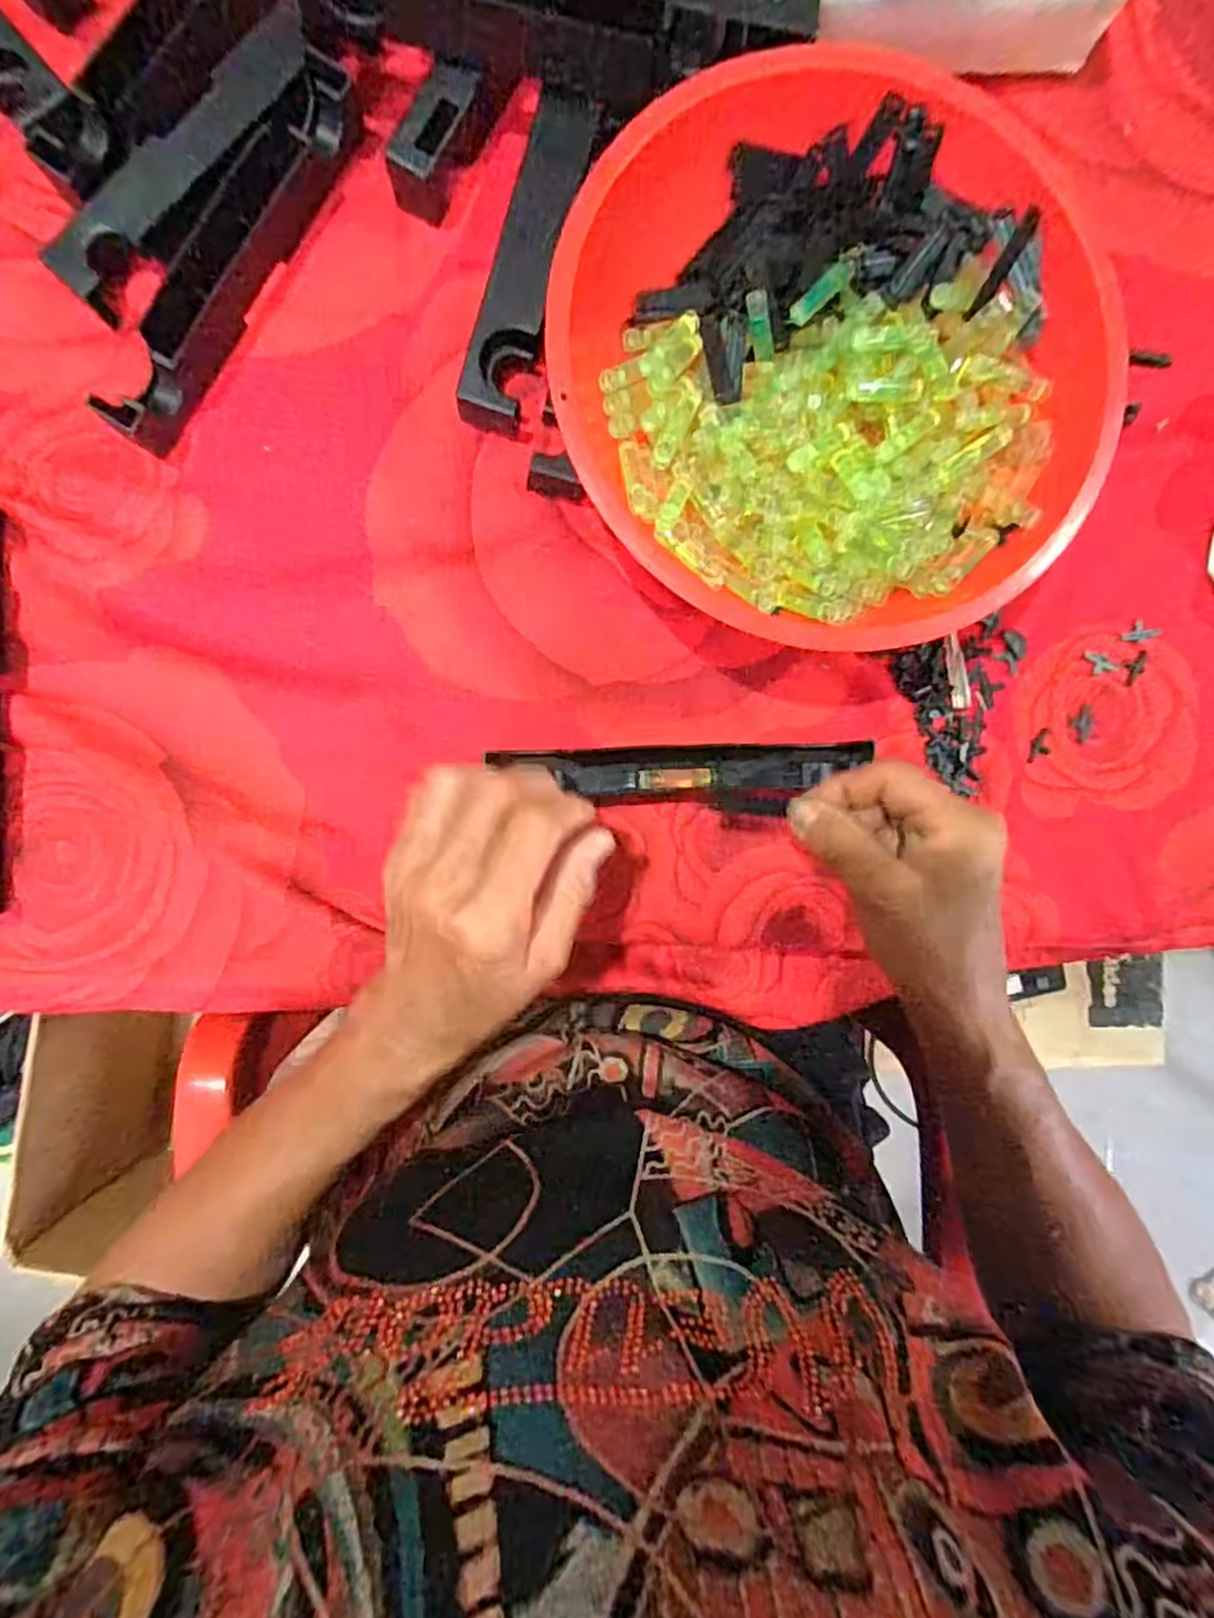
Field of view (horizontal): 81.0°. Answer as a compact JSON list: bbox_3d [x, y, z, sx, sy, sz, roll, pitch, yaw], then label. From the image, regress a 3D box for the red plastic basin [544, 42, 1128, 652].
[{"bbox_3d":[0.103,-0.200,0.336,0.240,0.075,0.229,0,91,-4],"label":"red plastic basin"}]

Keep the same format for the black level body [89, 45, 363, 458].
[{"bbox_3d":[-0.176,-0.260,0.336,0.034,0.021,0.192,31,89,-4],"label":"black level body"}]

